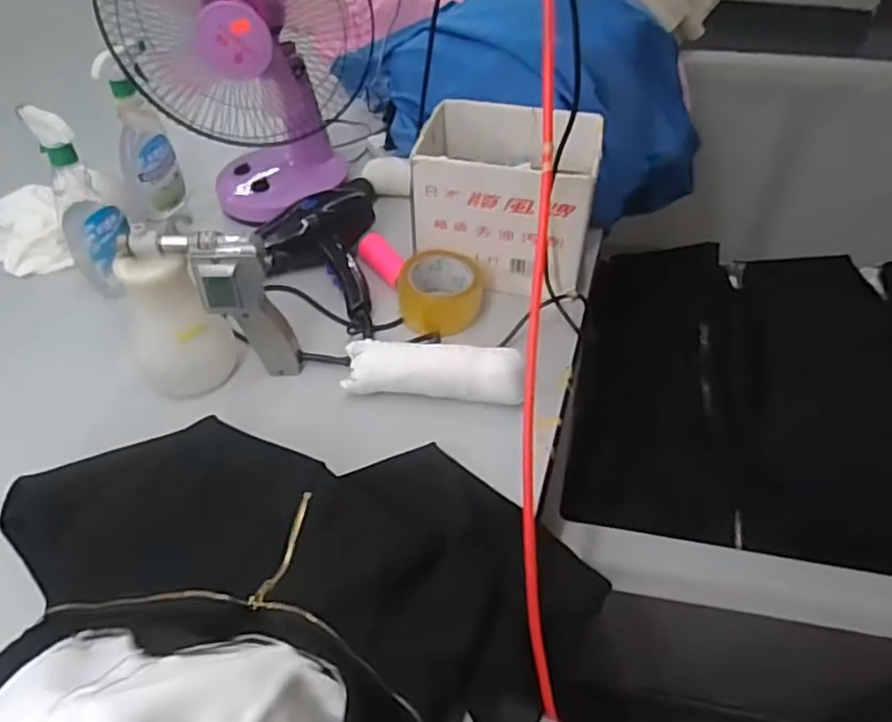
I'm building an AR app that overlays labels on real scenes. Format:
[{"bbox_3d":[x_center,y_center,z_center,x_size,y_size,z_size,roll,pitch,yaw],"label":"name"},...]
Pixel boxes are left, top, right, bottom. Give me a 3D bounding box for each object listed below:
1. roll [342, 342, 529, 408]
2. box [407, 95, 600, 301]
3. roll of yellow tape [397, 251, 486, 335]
[{"bbox_3d":[-0.015,0.010,0.750,0.206,0.041,0.058,5,45,7],"label":"roll"},{"bbox_3d":[0.080,-0.220,0.881,0.227,0.166,0.162,11,46,12],"label":"box"},{"bbox_3d":[-0.009,-0.090,0.850,0.102,0.058,0.101,-1,45,1],"label":"roll of yellow tape"}]

